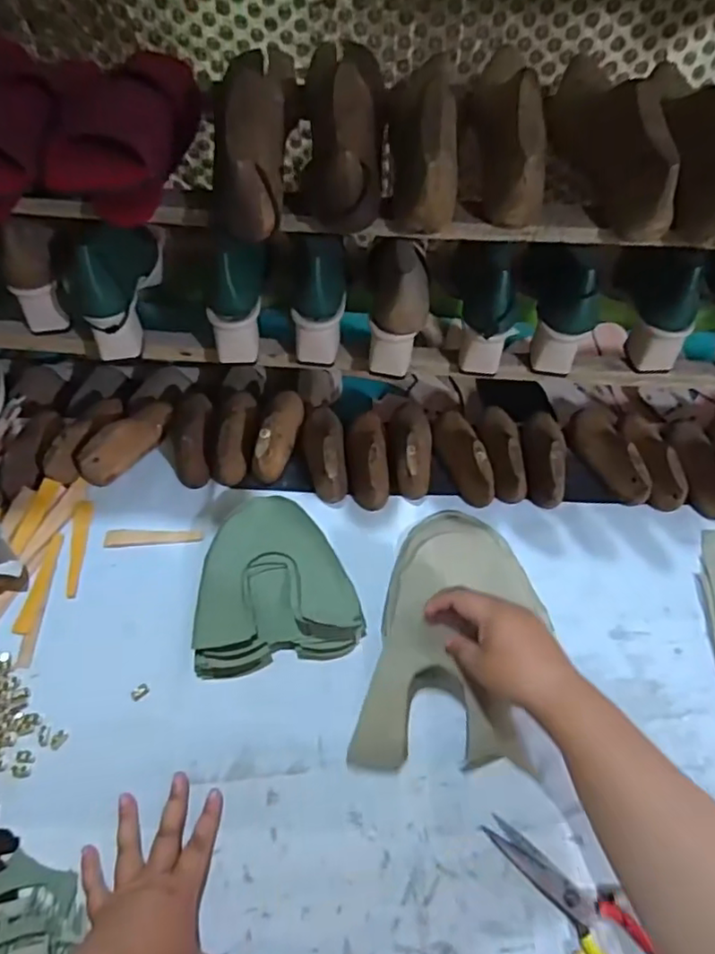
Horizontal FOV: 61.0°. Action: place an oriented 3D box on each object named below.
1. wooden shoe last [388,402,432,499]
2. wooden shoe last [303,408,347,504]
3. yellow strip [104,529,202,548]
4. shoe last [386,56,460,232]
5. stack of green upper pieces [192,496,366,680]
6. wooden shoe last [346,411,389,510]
[{"bbox_3d":[0.068,-0.042,0.744,0.049,0.059,0.136,-1,58,-1],"label":"wooden shoe last"},{"bbox_3d":[-0.040,-0.041,0.741,0.048,0.056,0.144,-4,58,-3],"label":"wooden shoe last"},{"bbox_3d":[-0.238,0.071,0.708,0.111,0.005,0.023,-2,58,-1],"label":"yellow strip"},{"bbox_3d":[0.058,-0.304,0.544,0.066,0.078,0.197,3,58,2],"label":"shoe last"},{"bbox_3d":[-0.091,0.112,0.658,0.166,0.033,0.176,-9,59,-6],"label":"stack of green upper pieces"},{"bbox_3d":[0.012,-0.030,0.741,0.051,0.052,0.139,-3,58,-2],"label":"wooden shoe last"}]

